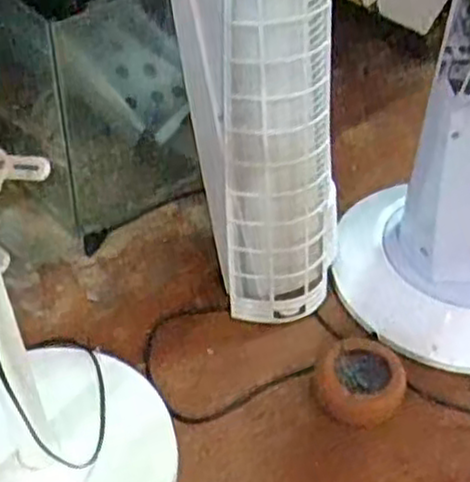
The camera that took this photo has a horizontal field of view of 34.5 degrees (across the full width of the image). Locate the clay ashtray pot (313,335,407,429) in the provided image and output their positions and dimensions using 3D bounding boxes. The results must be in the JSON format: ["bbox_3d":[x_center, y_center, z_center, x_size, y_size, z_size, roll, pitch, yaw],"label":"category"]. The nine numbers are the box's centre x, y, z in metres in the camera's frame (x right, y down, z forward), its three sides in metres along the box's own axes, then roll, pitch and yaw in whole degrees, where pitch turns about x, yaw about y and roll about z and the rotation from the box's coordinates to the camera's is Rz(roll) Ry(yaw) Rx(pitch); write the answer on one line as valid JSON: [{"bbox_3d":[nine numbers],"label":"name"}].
[{"bbox_3d":[0.152,0.168,0.908,0.102,0.043,0.097,1,48,-1],"label":"clay ashtray pot"}]

